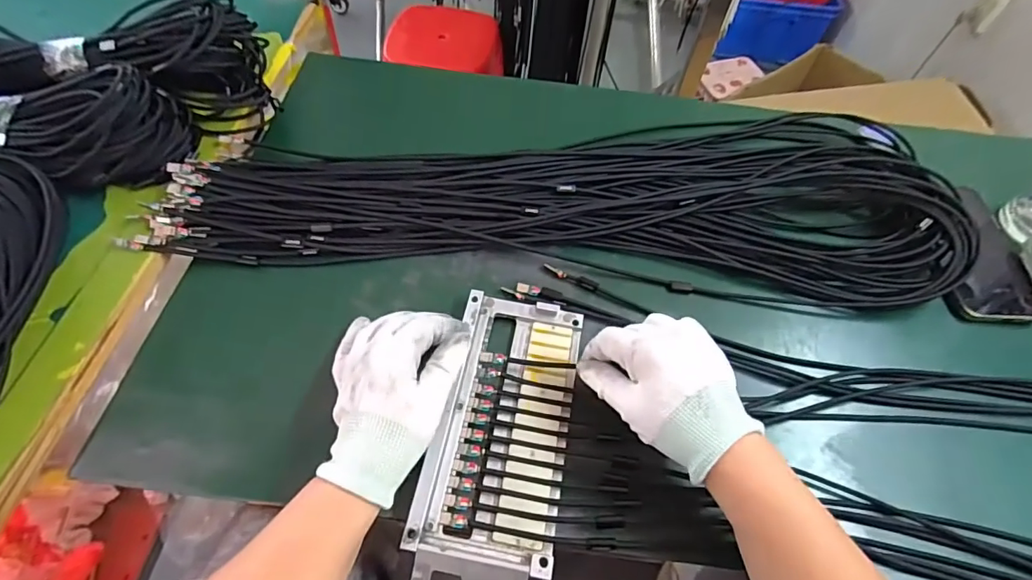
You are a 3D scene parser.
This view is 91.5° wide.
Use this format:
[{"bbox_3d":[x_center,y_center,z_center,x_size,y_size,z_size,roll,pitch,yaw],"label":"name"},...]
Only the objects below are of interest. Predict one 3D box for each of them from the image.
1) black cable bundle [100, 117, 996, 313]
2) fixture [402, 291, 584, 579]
[{"bbox_3d":[0.045,-0.105,0.499,0.748,0.045,0.240,2,57,-3],"label":"black cable bundle"},{"bbox_3d":[-0.022,0.184,0.346,0.097,0.046,0.385,9,67,2],"label":"fixture"}]

